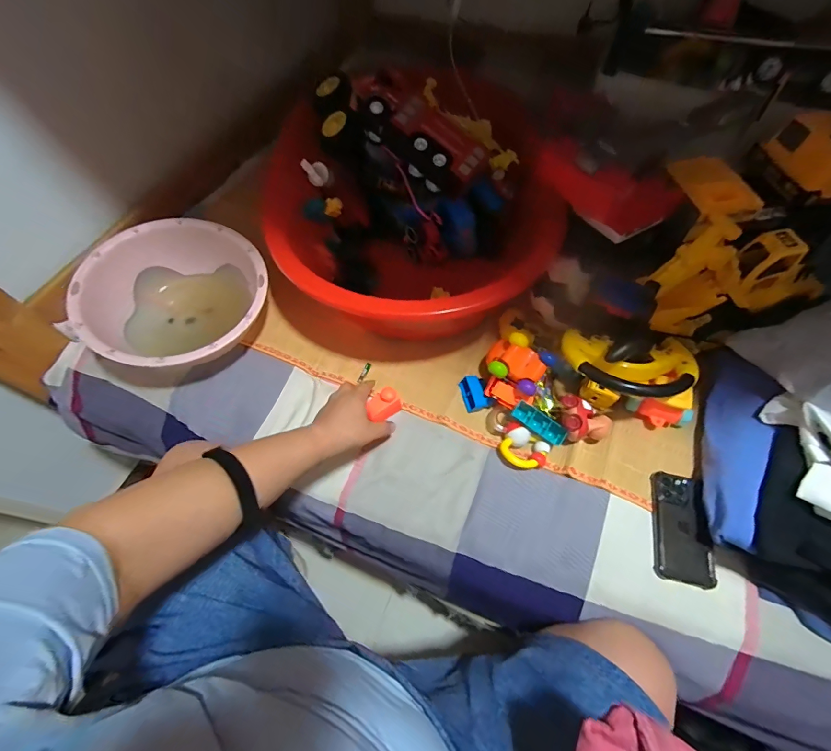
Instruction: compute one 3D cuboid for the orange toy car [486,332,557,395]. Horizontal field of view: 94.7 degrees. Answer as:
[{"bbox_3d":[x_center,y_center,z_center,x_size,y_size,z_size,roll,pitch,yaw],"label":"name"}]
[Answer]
[{"bbox_3d":[0.165,-0.020,0.625,0.094,0.065,0.076,32,89,8],"label":"orange toy car"}]

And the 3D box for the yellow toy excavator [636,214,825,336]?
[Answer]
[{"bbox_3d":[0.497,-0.157,0.600,0.282,0.143,0.115,-11,61,-4],"label":"yellow toy excavator"}]

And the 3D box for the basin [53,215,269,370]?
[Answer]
[{"bbox_3d":[-0.415,-0.130,0.691,0.284,0.138,0.269,-1,61,2],"label":"basin"}]

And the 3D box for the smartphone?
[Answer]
[{"bbox_3d":[0.372,0.210,0.532,0.072,0.017,0.140,10,62,8],"label":"smartphone"}]

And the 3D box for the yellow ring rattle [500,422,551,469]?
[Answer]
[{"bbox_3d":[0.169,0.112,0.596,0.074,0.027,0.065,29,66,17],"label":"yellow ring rattle"}]

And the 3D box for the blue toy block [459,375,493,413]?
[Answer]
[{"bbox_3d":[0.101,0.029,0.654,0.041,0.024,0.057,-16,61,-6],"label":"blue toy block"}]

